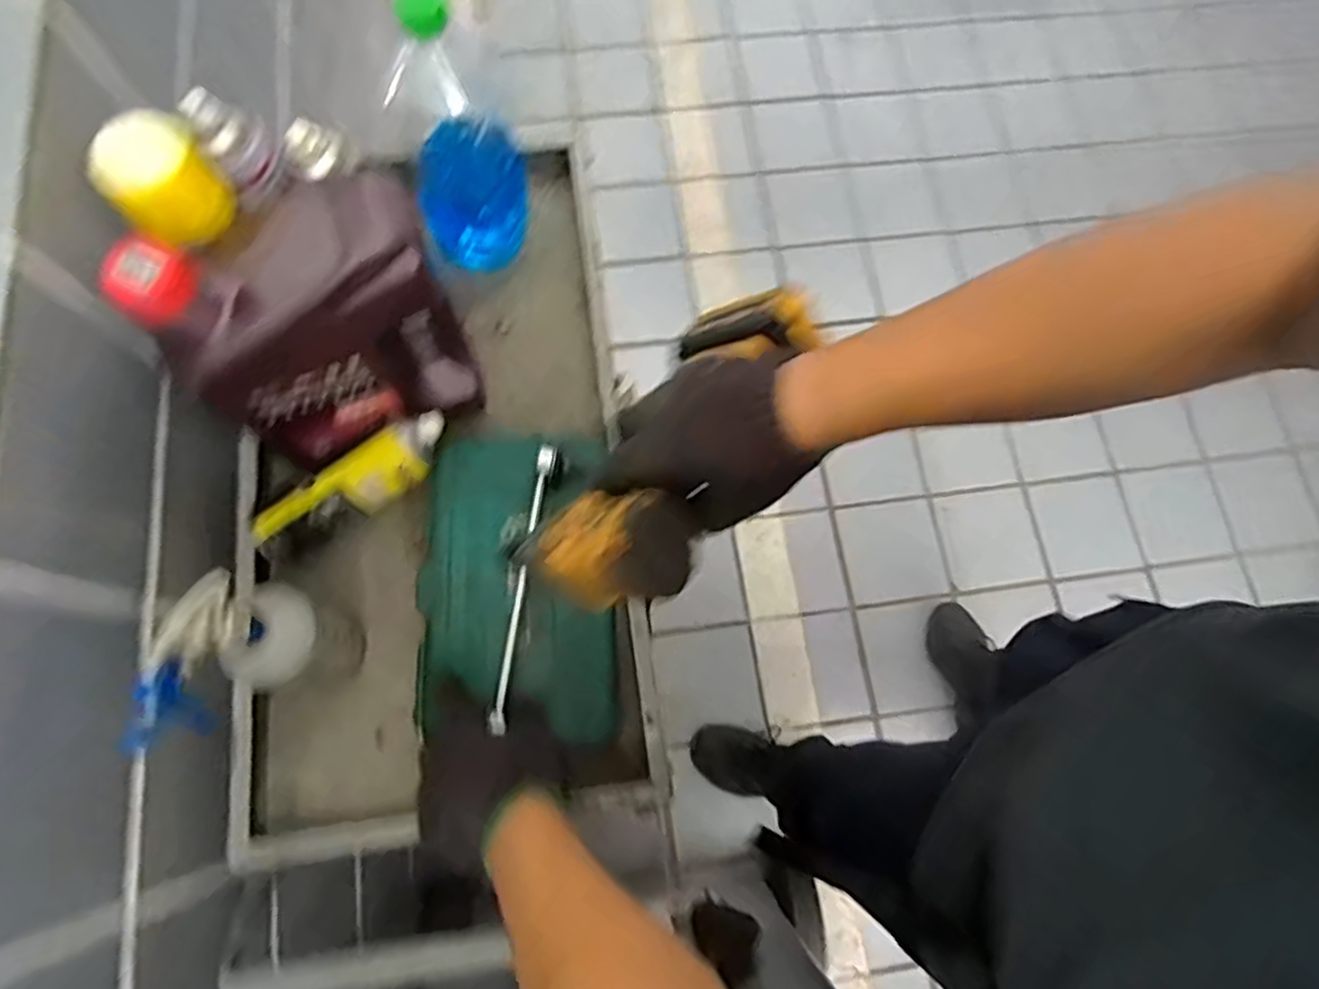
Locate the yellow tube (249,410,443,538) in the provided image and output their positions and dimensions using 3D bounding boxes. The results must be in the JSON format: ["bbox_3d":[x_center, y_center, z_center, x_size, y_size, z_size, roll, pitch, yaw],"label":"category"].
[{"bbox_3d":[-0.266,-0.012,0.628,0.175,0.057,0.042,-34,78,-10],"label":"yellow tube"}]

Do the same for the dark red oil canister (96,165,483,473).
[{"bbox_3d":[-0.269,-0.136,0.576,0.193,0.227,0.107,-19,76,-7],"label":"dark red oil canister"}]

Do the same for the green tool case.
[{"bbox_3d":[-0.130,0.076,0.646,0.173,0.054,0.267,-1,75,-2],"label":"green tool case"}]

